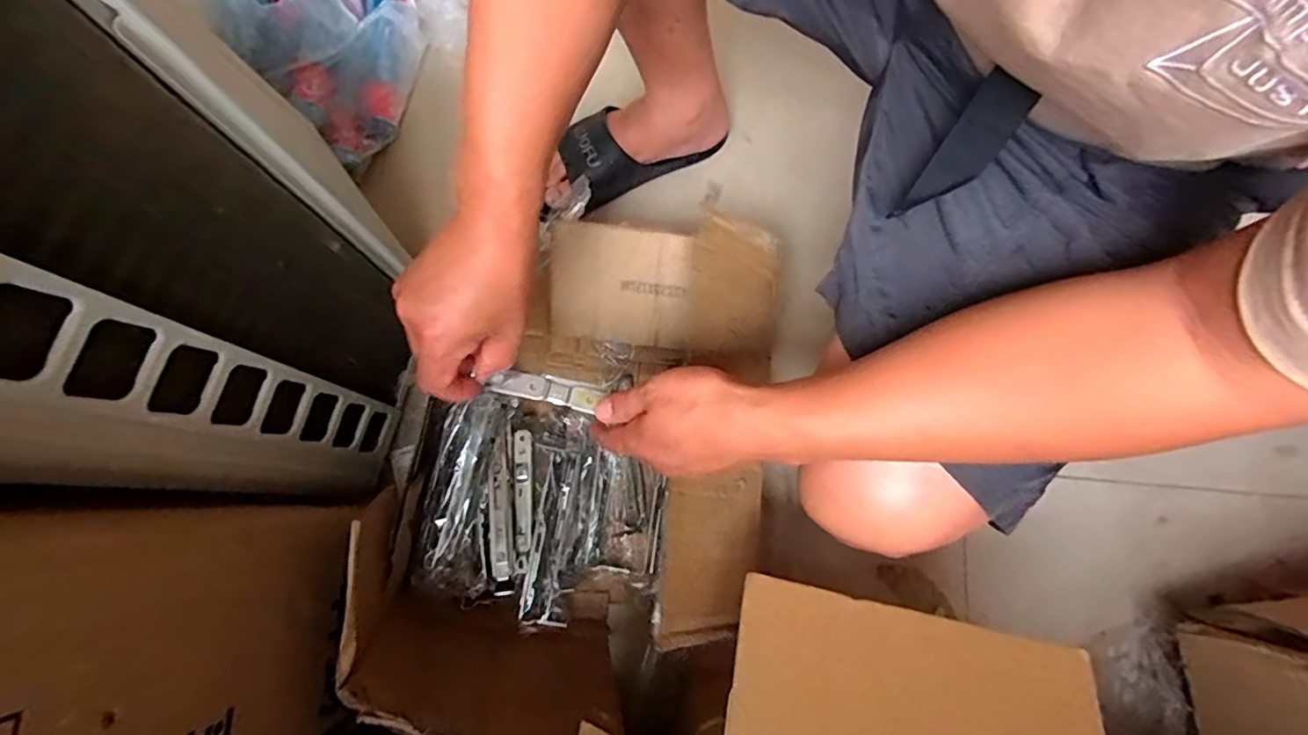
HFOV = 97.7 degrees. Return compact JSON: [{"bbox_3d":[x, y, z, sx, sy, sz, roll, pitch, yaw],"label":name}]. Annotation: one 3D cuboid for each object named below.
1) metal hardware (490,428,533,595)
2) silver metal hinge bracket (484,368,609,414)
[{"bbox_3d":[-0.161,0.159,0.641,0.042,0.027,0.172,-3,78,-2],"label":"metal hardware"},{"bbox_3d":[-0.091,0.019,0.482,0.092,0.008,0.023,11,78,-1],"label":"silver metal hinge bracket"}]

